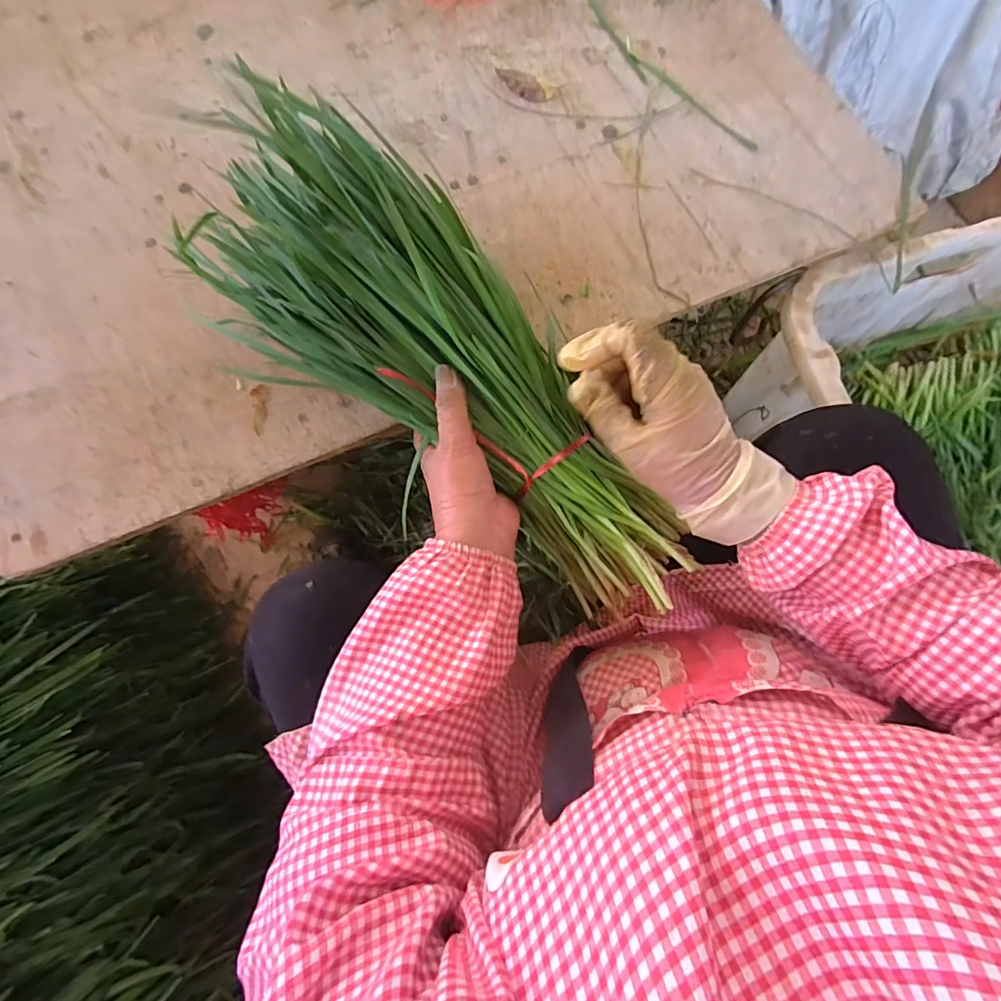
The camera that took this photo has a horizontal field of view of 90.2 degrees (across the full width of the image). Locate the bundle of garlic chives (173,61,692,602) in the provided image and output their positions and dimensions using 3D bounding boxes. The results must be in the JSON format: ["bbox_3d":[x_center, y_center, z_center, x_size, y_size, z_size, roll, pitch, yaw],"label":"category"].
[{"bbox_3d":[-0.034,-0.083,0.346,0.395,0.067,0.144,45,80,-4],"label":"bundle of garlic chives"}]

